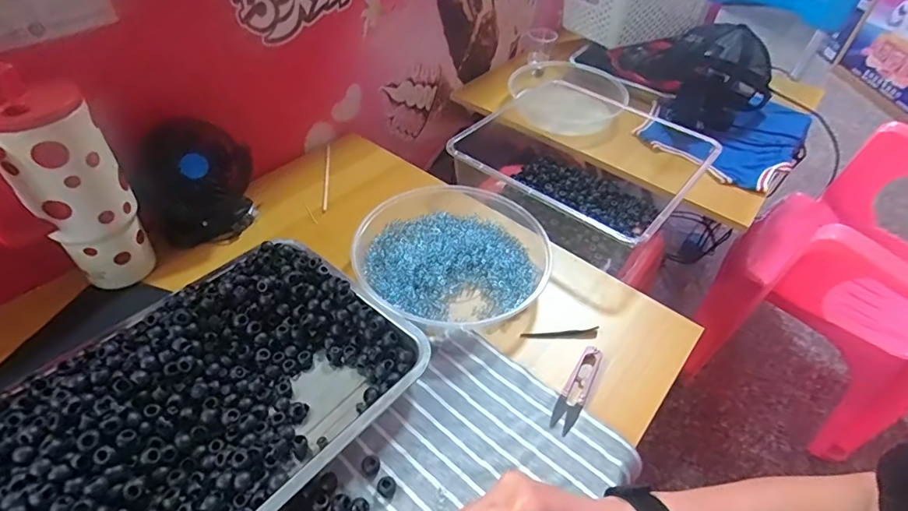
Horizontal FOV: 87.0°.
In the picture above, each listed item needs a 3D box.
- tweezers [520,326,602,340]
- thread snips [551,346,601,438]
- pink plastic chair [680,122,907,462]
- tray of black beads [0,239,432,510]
[{"bbox_3d":[0.119,0.088,0.531,0.087,0.006,0.016,-1,46,-6],"label":"tweezers"},{"bbox_3d":[0.125,0.131,0.480,0.024,0.007,0.104,27,50,20],"label":"thread snips"},{"bbox_3d":[0.838,0.023,0.903,0.463,0.632,0.486,35,53,26],"label":"pink plastic chair"},{"bbox_3d":[-0.216,0.128,0.422,0.241,0.054,0.340,34,53,25],"label":"tray of black beads"}]

